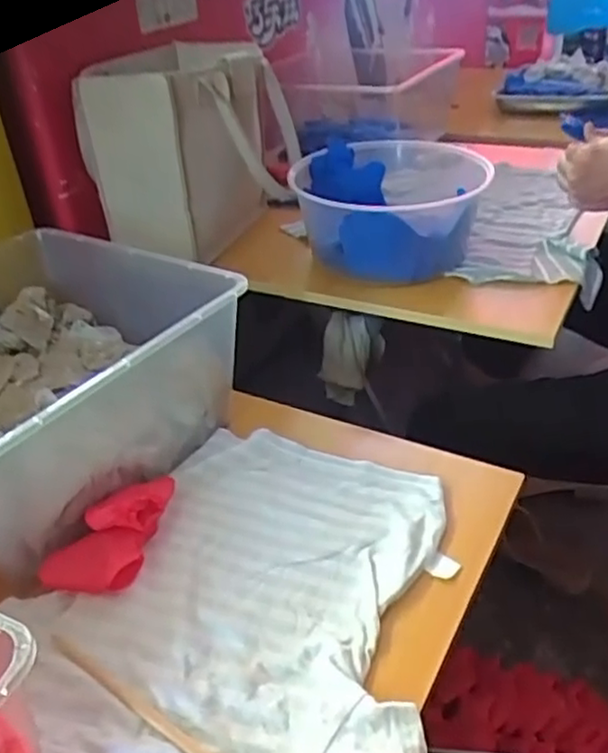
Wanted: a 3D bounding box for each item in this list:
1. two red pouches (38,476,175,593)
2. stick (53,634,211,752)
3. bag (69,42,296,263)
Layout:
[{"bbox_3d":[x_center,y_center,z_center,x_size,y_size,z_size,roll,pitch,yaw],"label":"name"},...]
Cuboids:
[{"bbox_3d":[-0.136,0.112,0.511,0.054,0.033,0.115,15,38,26],"label":"two red pouches"},{"bbox_3d":[-0.078,0.207,0.400,0.222,0.004,0.009,20,41,31],"label":"stick"},{"bbox_3d":[-0.136,-0.285,0.850,0.232,0.199,0.210,0,34,7],"label":"bag"}]

